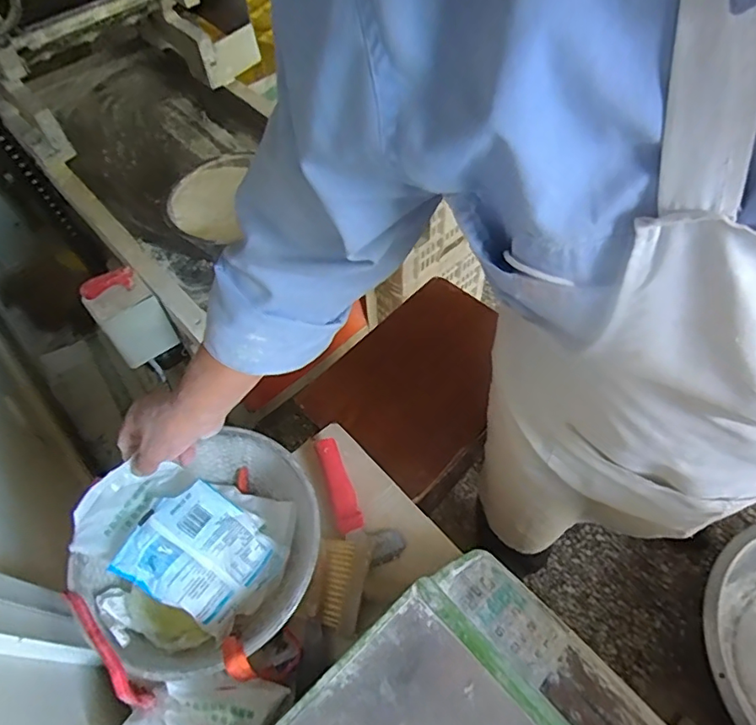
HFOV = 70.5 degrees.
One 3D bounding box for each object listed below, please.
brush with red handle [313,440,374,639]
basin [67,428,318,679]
[{"bbox_3d":[-0.042,0.189,0.614,0.058,0.029,0.212,-7,58,-2],"label":"brush with red handle"},{"bbox_3d":[-0.178,0.199,0.564,0.232,0.118,0.218,-1,58,2],"label":"basin"}]

